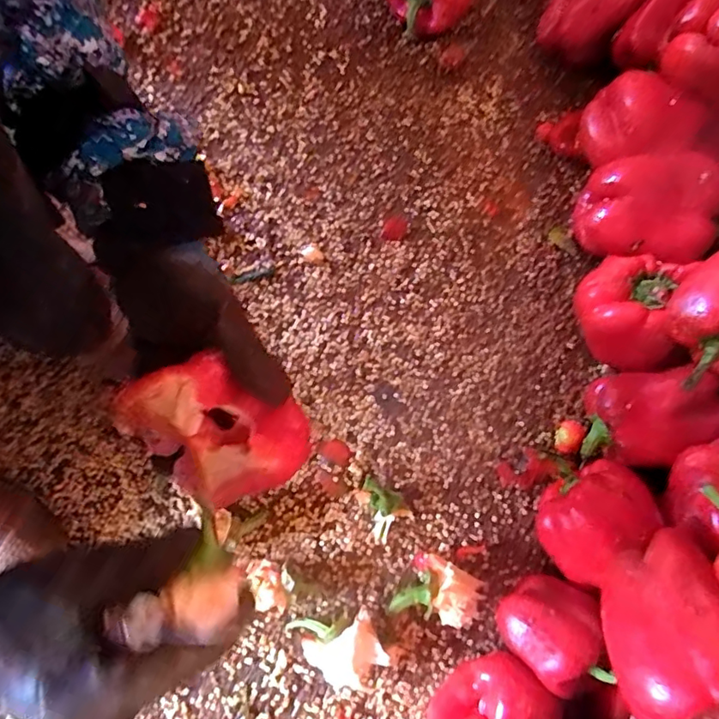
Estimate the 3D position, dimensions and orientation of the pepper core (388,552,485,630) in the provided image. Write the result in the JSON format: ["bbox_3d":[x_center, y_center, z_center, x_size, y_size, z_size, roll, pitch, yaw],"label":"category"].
[{"bbox_3d":[0.063,0.188,0.428,0.059,0.035,0.049,21,78,3],"label":"pepper core"}]

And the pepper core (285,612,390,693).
[{"bbox_3d":[-0.016,0.228,0.421,0.060,0.032,0.061,-26,80,-7],"label":"pepper core"}]

